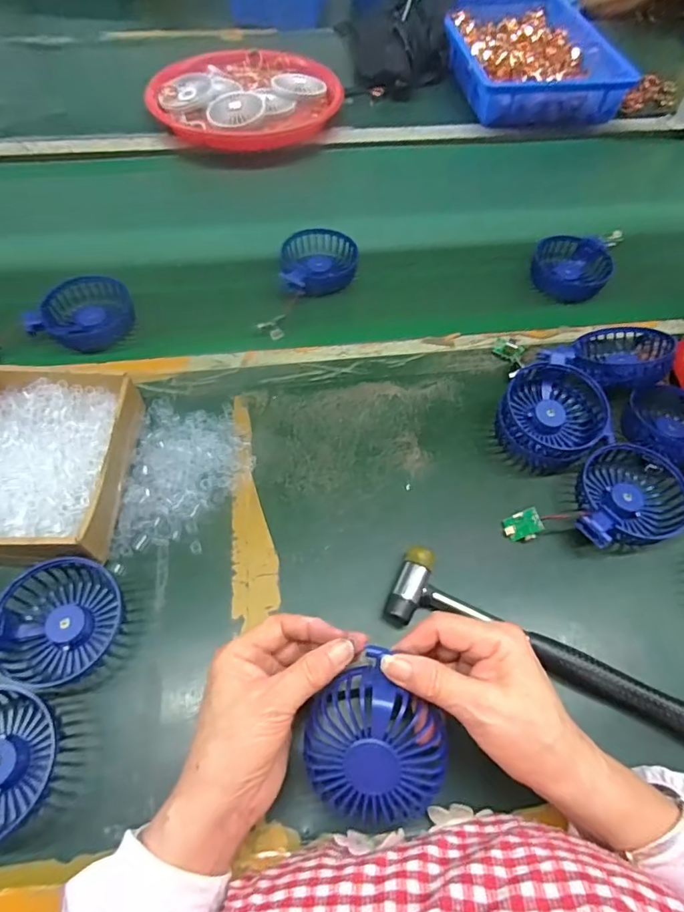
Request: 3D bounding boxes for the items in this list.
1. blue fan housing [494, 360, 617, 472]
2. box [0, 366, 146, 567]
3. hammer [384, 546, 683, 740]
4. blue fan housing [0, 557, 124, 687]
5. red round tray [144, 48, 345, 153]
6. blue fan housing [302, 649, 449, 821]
[{"bbox_3d":[0.195,-0.039,0.470,0.094,0.049,0.091,-18,64,-12],"label":"blue fan housing"},{"bbox_3d":[-0.262,0.007,0.431,0.147,0.048,0.169,4,58,0],"label":"box"},{"bbox_3d":[0.153,0.141,0.380,0.238,0.021,0.062,21,60,10],"label":"hammer"},{"bbox_3d":[-0.216,0.125,0.384,0.086,0.038,0.089,1,58,-2],"label":"blue fan housing"},{"bbox_3d":[-0.149,-0.546,0.765,0.279,0.034,0.238,-22,62,-15],"label":"red round tray"},{"bbox_3d":[0.017,0.171,0.309,0.088,0.033,0.088,0,91,15],"label":"blue fan housing"}]

